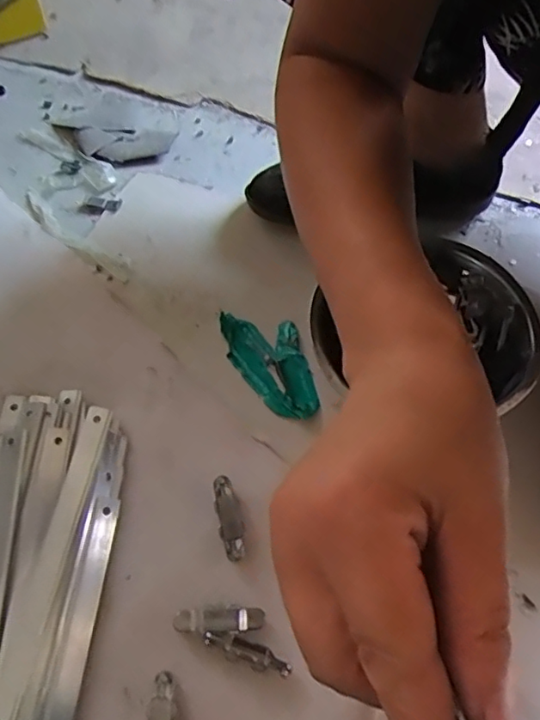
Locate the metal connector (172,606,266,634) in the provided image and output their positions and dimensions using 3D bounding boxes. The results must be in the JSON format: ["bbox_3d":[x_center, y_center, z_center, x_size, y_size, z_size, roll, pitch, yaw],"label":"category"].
[{"bbox_3d":[-0.034,0.177,0.382,0.060,0.005,0.015,-2,61,-3],"label":"metal connector"}]

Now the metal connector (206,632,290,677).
[{"bbox_3d":[-0.015,0.194,0.372,0.060,0.011,0.015,18,62,8],"label":"metal connector"}]

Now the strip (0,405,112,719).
[{"bbox_3d":[-0.153,0.143,0.389,0.023,0.009,0.235,7,61,2],"label":"strip"}]

